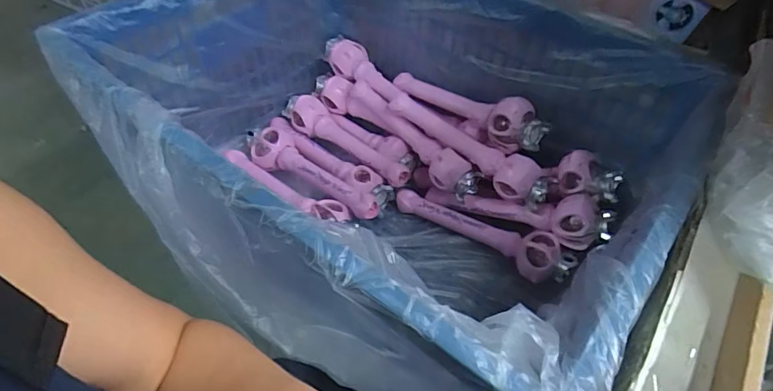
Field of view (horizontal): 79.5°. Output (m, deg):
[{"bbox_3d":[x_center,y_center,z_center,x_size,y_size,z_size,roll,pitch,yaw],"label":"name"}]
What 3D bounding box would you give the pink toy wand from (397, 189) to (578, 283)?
[{"bbox_3d":[0.177,0.074,0.907,0.362,0.064,0.071,22,52,14],"label":"pink toy wand"}]

